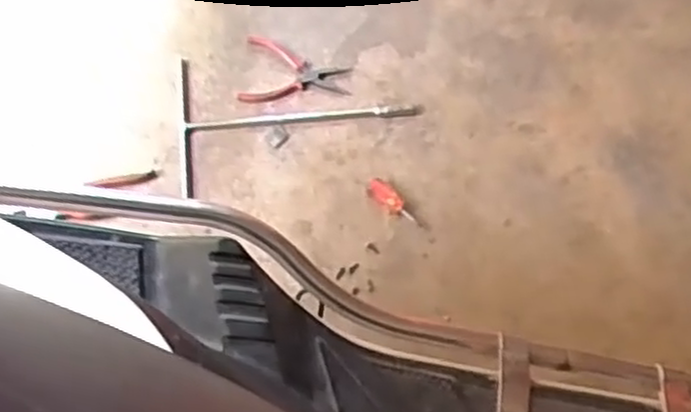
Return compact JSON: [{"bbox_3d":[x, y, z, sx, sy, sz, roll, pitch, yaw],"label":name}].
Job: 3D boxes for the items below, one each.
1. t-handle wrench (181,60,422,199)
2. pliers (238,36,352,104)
[{"bbox_3d":[-0.059,-0.114,1.017,0.310,0.010,0.184,-4,73,-3],"label":"t-handle wrench"},{"bbox_3d":[-0.065,-0.176,1.044,0.138,0.011,0.099,7,73,0],"label":"pliers"}]

